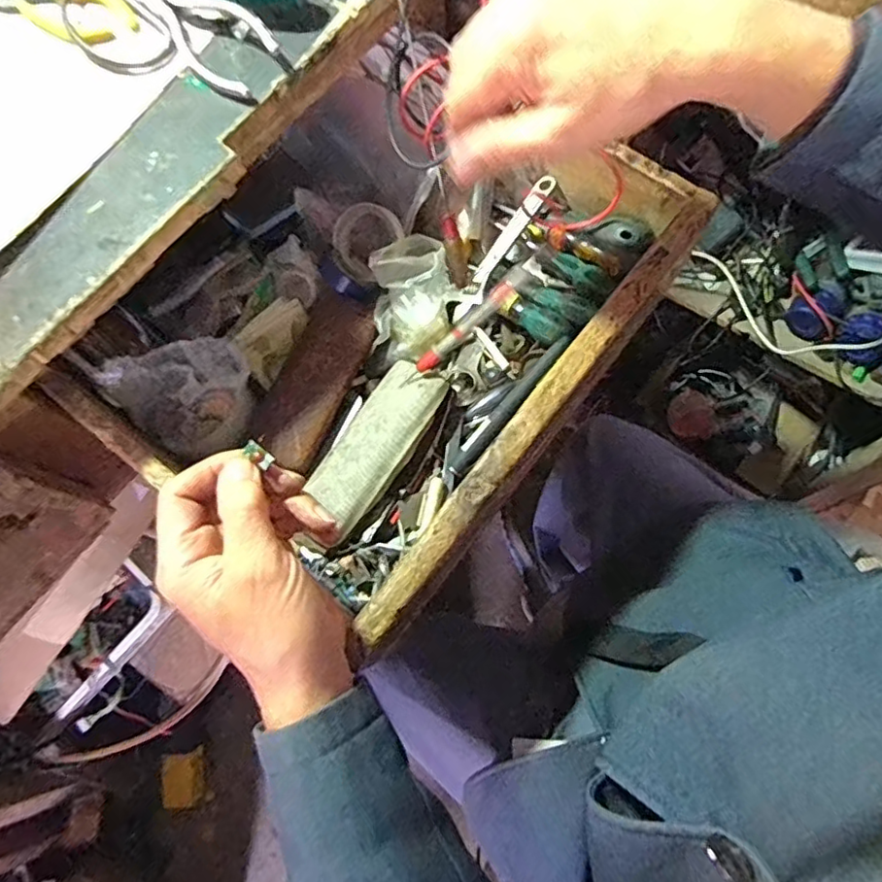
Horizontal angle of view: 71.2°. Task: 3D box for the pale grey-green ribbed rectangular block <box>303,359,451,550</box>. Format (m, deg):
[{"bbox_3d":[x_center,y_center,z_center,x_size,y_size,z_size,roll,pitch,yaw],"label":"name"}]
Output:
[{"bbox_3d":[-0.048,-0.001,0.463,0.055,0.018,0.133,32,75,13],"label":"pale grey-green ribbed rectangular block"}]

